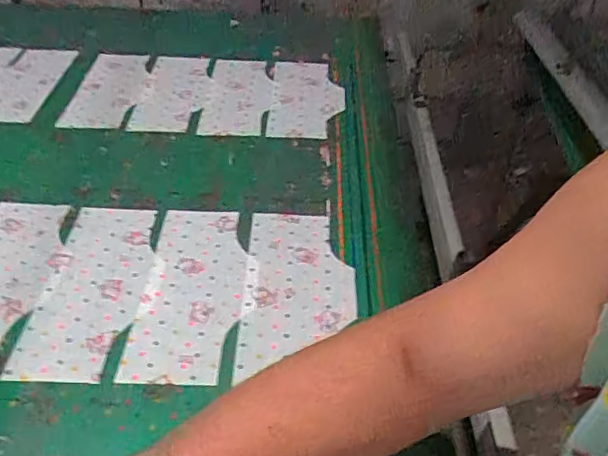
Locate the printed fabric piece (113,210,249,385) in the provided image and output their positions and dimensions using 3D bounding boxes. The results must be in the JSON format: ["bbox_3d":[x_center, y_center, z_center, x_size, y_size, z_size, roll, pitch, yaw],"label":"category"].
[{"bbox_3d":[-0.135,0.068,0.705,0.120,0.007,0.279,1,41,0],"label":"printed fabric piece"}]

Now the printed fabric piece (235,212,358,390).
[{"bbox_3d":[-0.005,0.071,0.709,0.134,0.008,0.275,2,39,-1],"label":"printed fabric piece"}]

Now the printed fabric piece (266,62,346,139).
[{"bbox_3d":[0.008,-0.241,1.065,0.135,0.010,0.264,7,43,-4],"label":"printed fabric piece"}]

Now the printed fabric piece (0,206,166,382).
[{"bbox_3d":[-0.247,0.066,0.702,0.133,0.008,0.279,1,41,-1],"label":"printed fabric piece"}]

